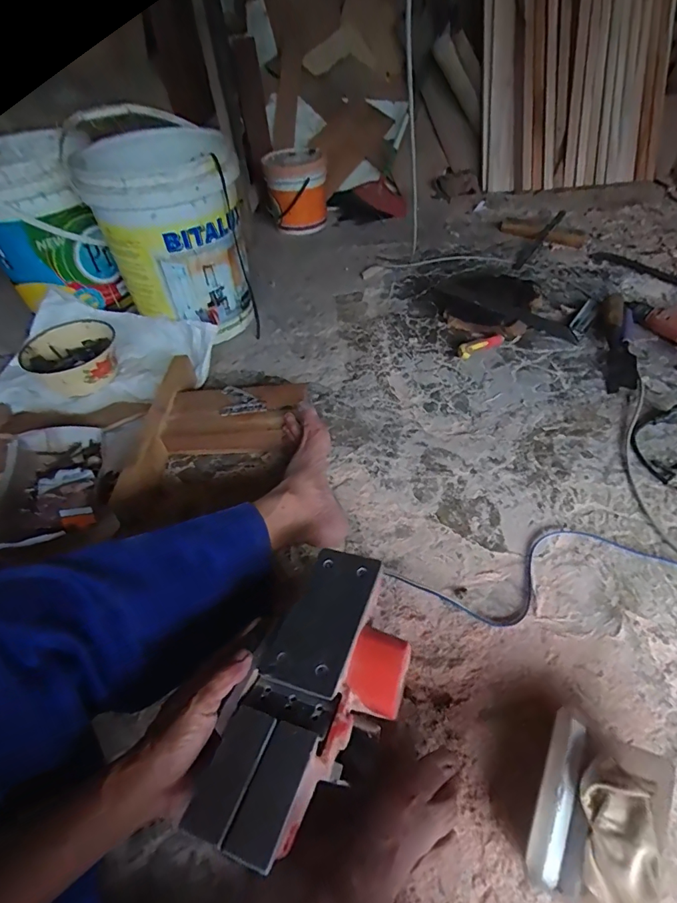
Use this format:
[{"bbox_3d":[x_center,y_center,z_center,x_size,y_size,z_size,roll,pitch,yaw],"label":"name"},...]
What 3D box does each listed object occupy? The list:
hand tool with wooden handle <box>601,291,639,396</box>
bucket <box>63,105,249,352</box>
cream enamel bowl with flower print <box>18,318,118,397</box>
[{"bbox_3d":[0.586,-0.233,0.944,0.056,0.020,0.321,10,50,16],"label":"hand tool with wooden handle"},{"bbox_3d":[-0.337,-0.452,0.978,0.286,0.340,0.295,-3,48,4],"label":"bucket"},{"bbox_3d":[-0.556,-0.197,0.947,0.179,0.066,0.188,-3,48,4],"label":"cream enamel bowl with flower print"}]

